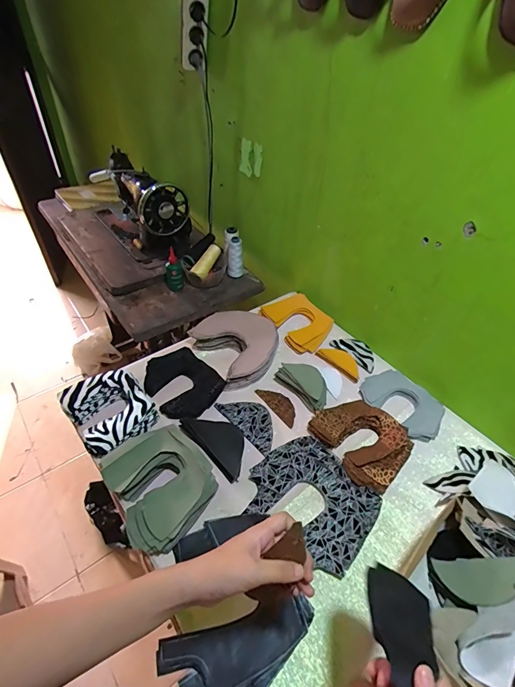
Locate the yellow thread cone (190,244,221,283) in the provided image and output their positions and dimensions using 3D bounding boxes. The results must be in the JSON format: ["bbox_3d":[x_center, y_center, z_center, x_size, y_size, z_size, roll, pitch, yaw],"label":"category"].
[{"bbox_3d":[-0.138,-0.224,1.006,0.036,0.036,0.119,20,61,16],"label":"yellow thread cone"}]

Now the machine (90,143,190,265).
[{"bbox_3d":[-0.374,-0.418,1.113,0.147,0.230,0.406,-27,52,-28],"label":"machine"}]

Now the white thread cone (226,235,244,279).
[{"bbox_3d":[-0.061,-0.248,1.037,0.046,0.113,0.054,3,44,-1],"label":"white thread cone"}]

